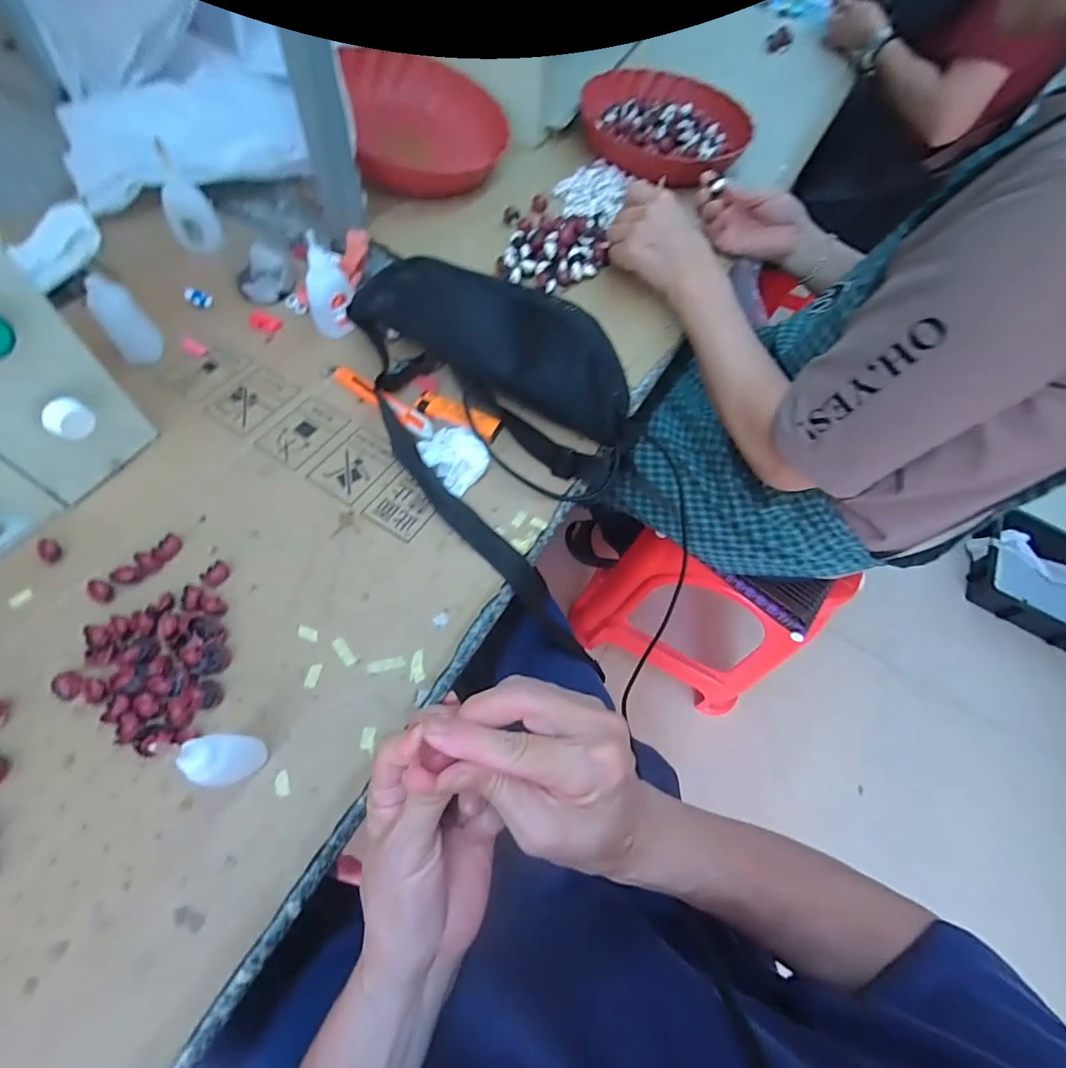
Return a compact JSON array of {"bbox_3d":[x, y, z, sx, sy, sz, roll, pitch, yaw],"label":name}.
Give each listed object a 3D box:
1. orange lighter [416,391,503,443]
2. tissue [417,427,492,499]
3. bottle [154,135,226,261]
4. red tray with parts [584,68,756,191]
[{"bbox_3d":[-0.069,-0.111,0.465,0.078,0.010,0.026,27,62,6],"label":"orange lighter"},{"bbox_3d":[-0.070,-0.070,0.442,0.049,0.015,0.064,-37,73,-23],"label":"tissue"},{"bbox_3d":[-0.351,-0.331,0.512,0.044,0.089,0.034,-29,69,-20],"label":"bottle"},{"bbox_3d":[0.188,-0.587,0.721,0.238,0.050,0.217,30,63,8],"label":"red tray with parts"}]

